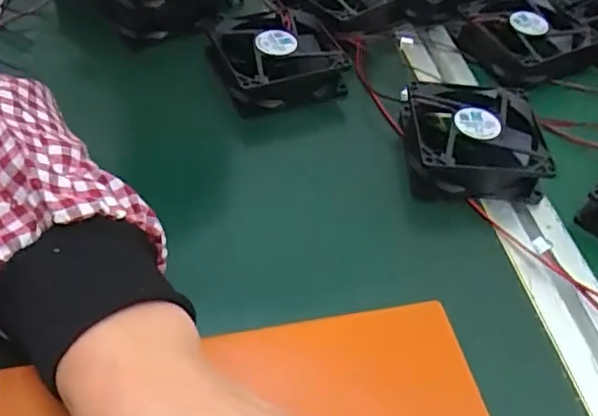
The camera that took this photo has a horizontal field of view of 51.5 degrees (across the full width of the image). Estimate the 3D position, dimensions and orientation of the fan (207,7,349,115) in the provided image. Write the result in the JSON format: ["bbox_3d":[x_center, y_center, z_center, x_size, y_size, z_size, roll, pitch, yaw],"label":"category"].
[{"bbox_3d":[-0.016,-0.107,0.436,0.087,0.025,0.083,-10,49,-15],"label":"fan"}]

